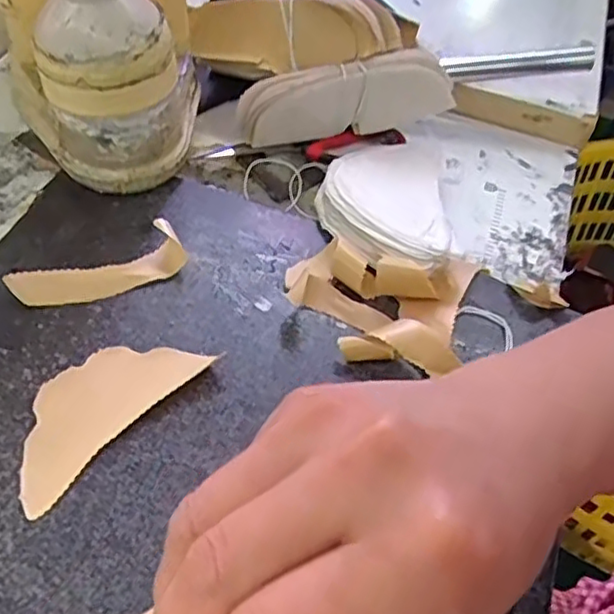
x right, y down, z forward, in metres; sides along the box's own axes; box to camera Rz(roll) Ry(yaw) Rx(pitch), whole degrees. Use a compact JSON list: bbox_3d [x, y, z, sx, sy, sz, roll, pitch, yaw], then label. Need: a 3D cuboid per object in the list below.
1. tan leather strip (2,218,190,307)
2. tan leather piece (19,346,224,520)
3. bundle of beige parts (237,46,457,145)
[{"bbox_3d":[-0.137,-0.024,0.437,0.110,0.009,0.037,-25,84,-20],"label":"tan leather strip"},{"bbox_3d":[-0.122,0.056,0.383,0.055,0.009,0.128,34,56,18],"label":"tan leather piece"},{"bbox_3d":[0.033,-0.169,0.544,0.172,0.079,0.021,-3,53,-10],"label":"bundle of beige parts"}]

